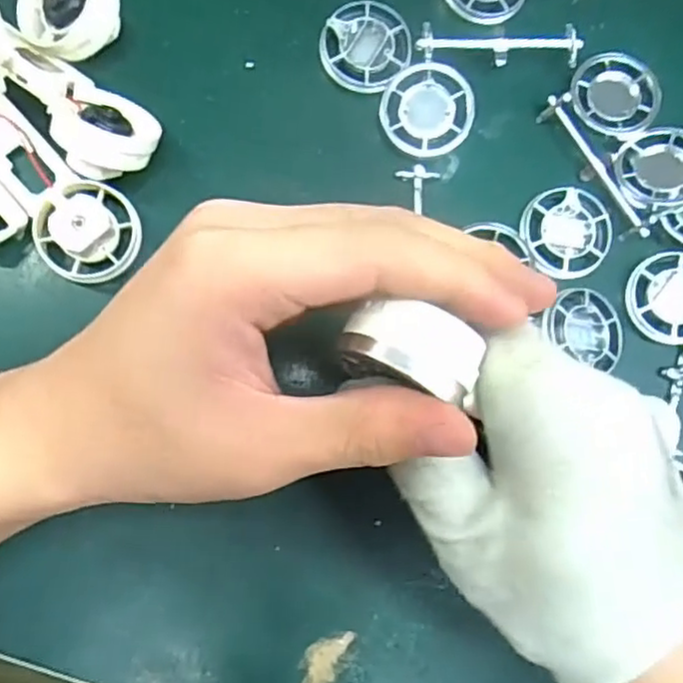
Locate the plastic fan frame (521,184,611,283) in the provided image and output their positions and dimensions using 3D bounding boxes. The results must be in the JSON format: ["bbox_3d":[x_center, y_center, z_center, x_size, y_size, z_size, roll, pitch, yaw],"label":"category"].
[{"bbox_3d":[0.095,-0.046,0.287,0.040,0.010,0.038,-13,85,-7],"label":"plastic fan frame"}]

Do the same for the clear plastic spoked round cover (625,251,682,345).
[{"bbox_3d":[0.141,-0.019,0.284,0.036,0.010,0.038,1,84,-5],"label":"clear plastic spoked round cover"}]

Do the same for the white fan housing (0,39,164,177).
[{"bbox_3d":[-0.102,-0.086,0.264,0.064,0.024,0.034,29,82,-2],"label":"white fan housing"}]

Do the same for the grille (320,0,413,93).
[{"bbox_3d":[0.010,-0.126,0.288,0.039,0.005,0.037,1,84,-5],"label":"grille"}]

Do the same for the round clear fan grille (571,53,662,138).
[{"bbox_3d":[0.119,-0.108,0.298,0.037,0.012,0.034,1,84,-5],"label":"round clear fan grille"}]

